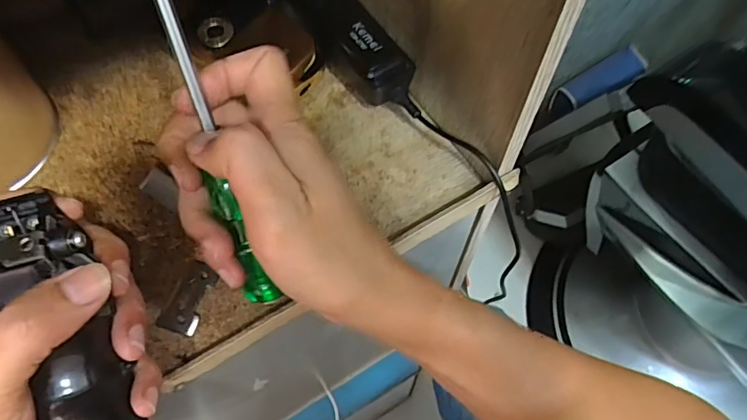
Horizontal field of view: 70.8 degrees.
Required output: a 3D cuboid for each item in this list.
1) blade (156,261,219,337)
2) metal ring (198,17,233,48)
[{"bbox_3d":[-0.104,0.049,0.298,0.022,0.004,0.040,17,64,8],"label":"blade"},{"bbox_3d":[-0.100,-0.113,0.337,0.021,0.004,0.018,-14,104,-15],"label":"metal ring"}]

